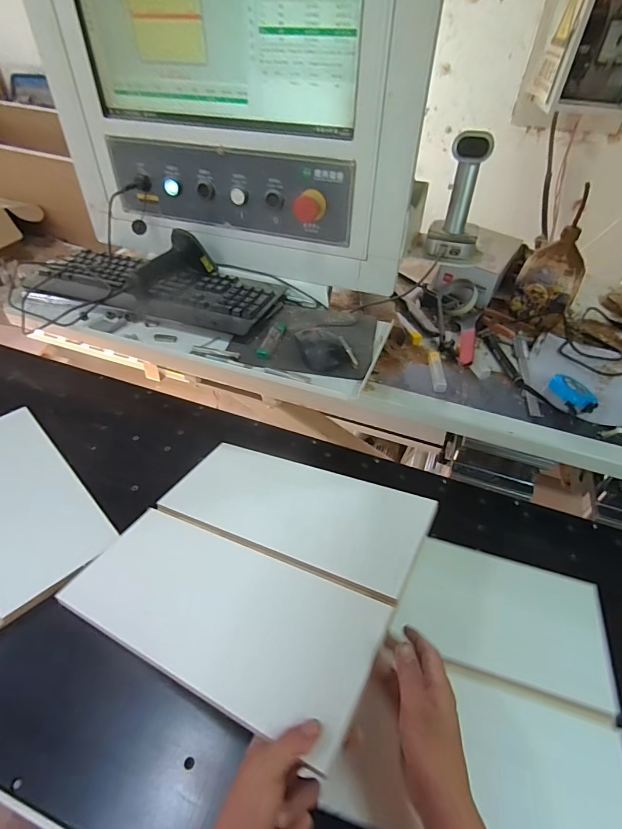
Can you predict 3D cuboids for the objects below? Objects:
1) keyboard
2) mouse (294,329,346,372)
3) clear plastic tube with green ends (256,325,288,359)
[{"bbox_3d":[-0.274,-0.227,0.744,0.443,0.033,0.144,15,45,12],"label":"keyboard"},{"bbox_3d":[0.016,-0.105,0.623,0.066,0.034,0.094,-6,45,-10],"label":"mouse"},{"bbox_3d":[-0.060,-0.113,0.647,0.020,0.015,0.080,13,45,10],"label":"clear plastic tube with green ends"}]

